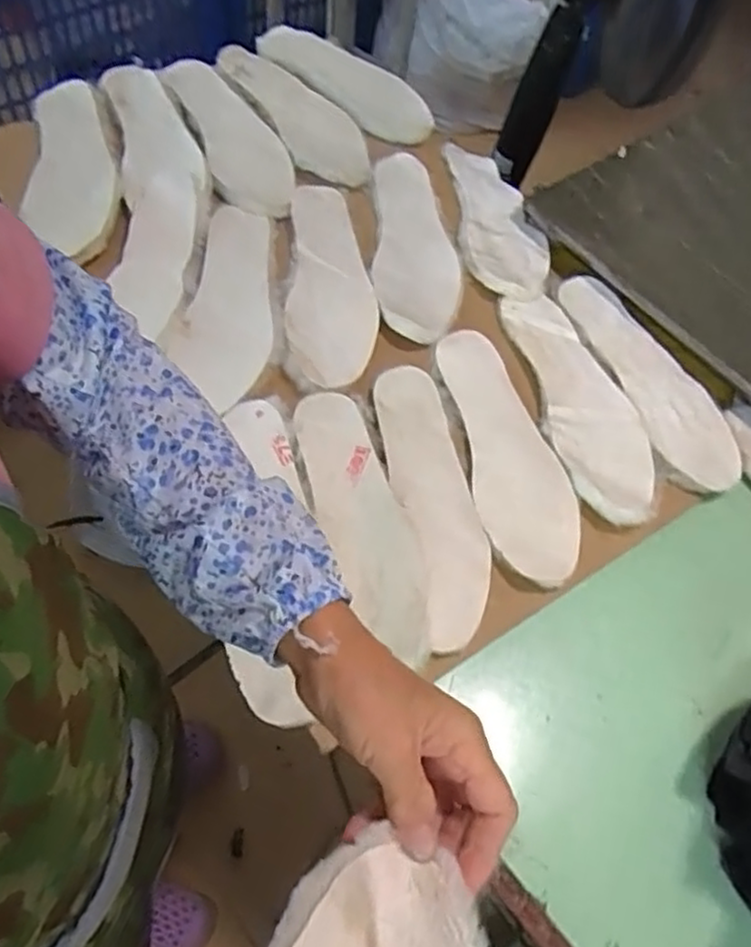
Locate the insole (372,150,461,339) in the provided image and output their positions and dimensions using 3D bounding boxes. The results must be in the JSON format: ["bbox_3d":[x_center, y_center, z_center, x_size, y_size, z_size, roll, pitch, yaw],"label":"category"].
[{"bbox_3d":[0.046,-0.260,0.803,0.095,0.022,0.277,4,61,-5],"label":"insole"}]

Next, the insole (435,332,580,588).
[{"bbox_3d":[0.128,-0.026,0.684,0.090,0.013,0.272,-6,63,-11],"label":"insole"}]

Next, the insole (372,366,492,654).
[{"bbox_3d":[0.053,0.021,0.660,0.073,0.021,0.276,-8,62,-9],"label":"insole"}]

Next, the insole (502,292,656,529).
[{"bbox_3d":[0.205,-0.076,0.722,0.090,0.011,0.270,-10,64,-13],"label":"insole"}]

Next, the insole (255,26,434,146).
[{"bbox_3d":[-0.037,-0.512,0.930,0.276,0.035,0.095,40,63,20],"label":"insole"}]

